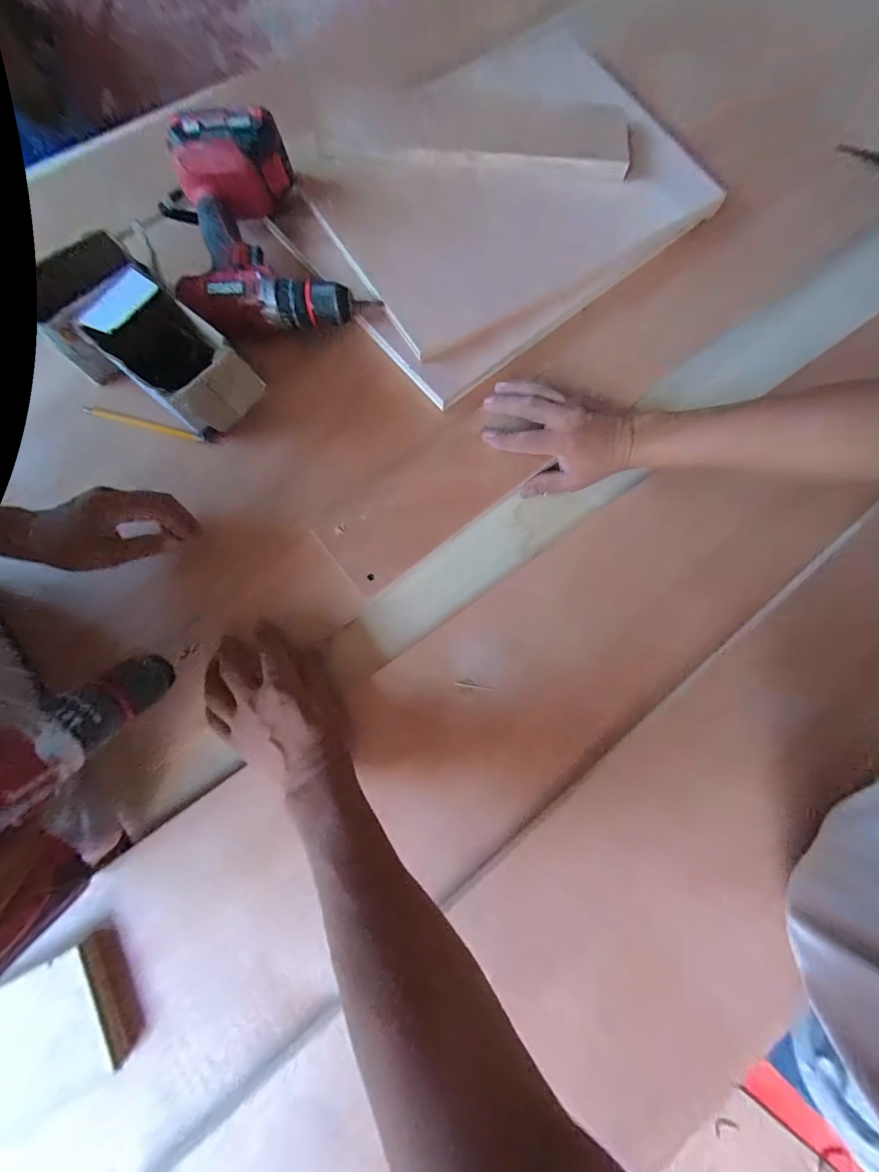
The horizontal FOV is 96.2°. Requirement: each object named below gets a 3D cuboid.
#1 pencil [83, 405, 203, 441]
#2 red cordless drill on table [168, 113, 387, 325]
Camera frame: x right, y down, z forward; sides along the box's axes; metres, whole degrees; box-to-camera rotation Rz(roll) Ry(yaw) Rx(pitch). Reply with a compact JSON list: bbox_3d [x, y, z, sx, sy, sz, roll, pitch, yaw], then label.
[{"bbox_3d":[-0.342,-0.188,0.456,0.137,0.014,0.011,15,78,1],"label":"pencil"},{"bbox_3d":[-0.190,-0.413,0.450,0.199,0.078,0.209,-8,78,-4],"label":"red cordless drill on table"}]

